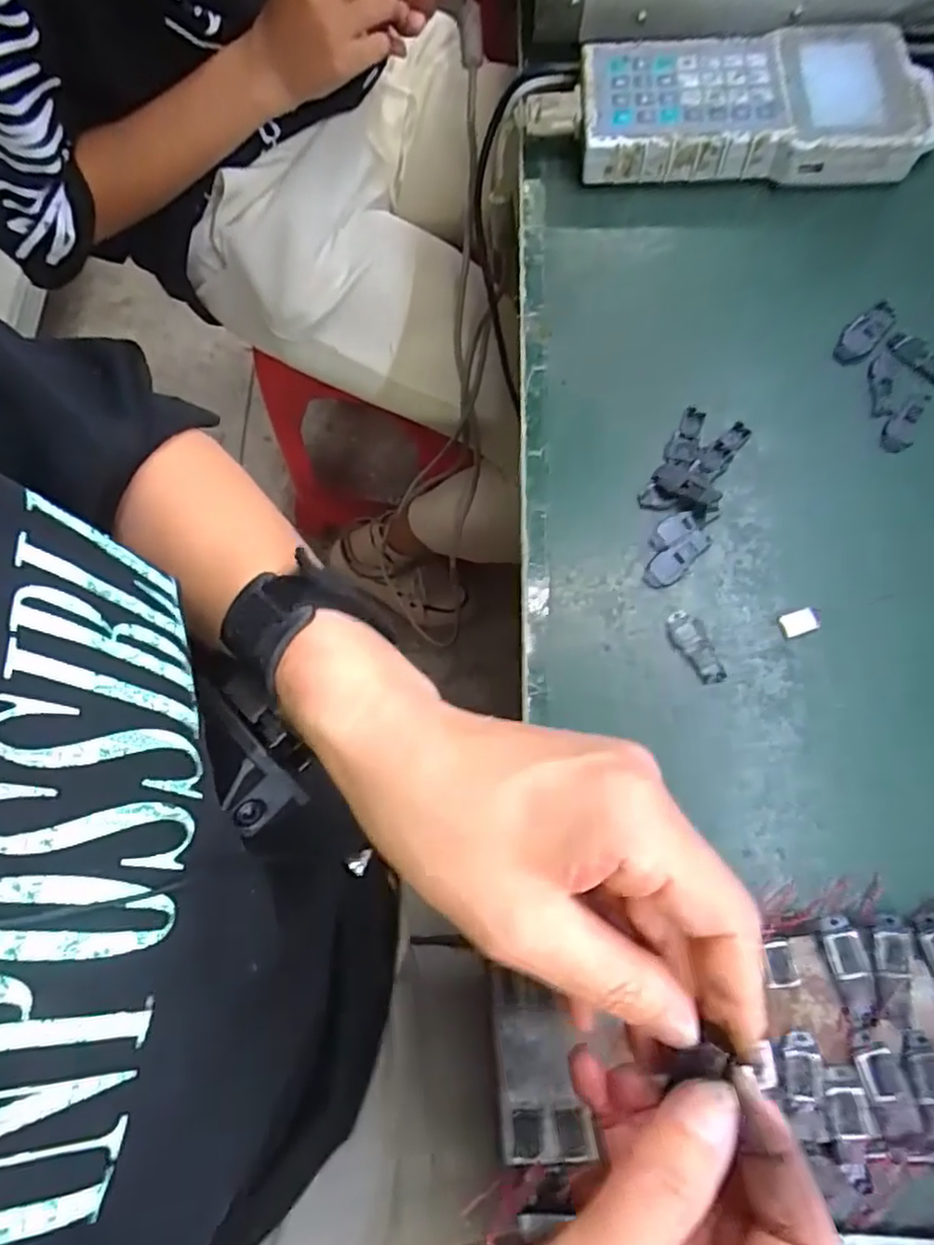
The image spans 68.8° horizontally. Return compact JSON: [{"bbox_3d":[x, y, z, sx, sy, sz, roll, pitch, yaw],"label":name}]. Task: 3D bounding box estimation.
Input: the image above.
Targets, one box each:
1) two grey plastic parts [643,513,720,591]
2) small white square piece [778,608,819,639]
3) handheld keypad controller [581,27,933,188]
[{"bbox_3d":[0.109,-0.040,0.358,0.026,0.004,0.051,42,77,15],"label":"two grey plastic parts"},{"bbox_3d":[0.167,0.000,0.343,0.017,0.004,0.011,-16,70,-4],"label":"small white square piece"},{"bbox_3d":[0.189,-0.328,0.443,0.229,0.037,0.093,4,70,3],"label":"handheld keypad controller"}]

